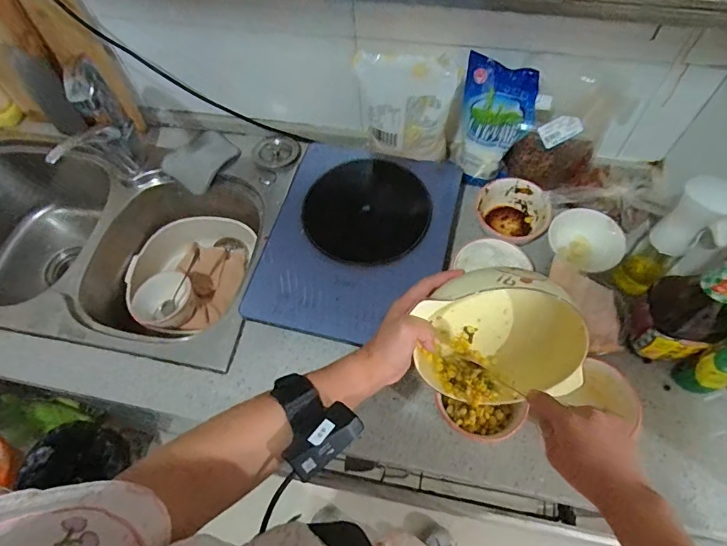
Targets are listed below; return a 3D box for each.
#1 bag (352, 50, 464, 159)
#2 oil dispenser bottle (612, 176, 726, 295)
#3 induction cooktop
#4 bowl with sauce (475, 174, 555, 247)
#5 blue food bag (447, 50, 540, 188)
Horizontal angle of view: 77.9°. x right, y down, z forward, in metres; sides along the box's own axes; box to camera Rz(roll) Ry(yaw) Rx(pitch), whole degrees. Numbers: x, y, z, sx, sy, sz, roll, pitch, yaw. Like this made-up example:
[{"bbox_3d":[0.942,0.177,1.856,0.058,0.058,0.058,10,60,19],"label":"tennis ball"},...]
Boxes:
[{"bbox_3d":[0.066,-0.252,0.711,0.150,0.171,0.057,5,62,6],"label":"bag"},{"bbox_3d":[0.412,-0.034,0.603,0.055,0.215,0.073,-34,65,-14],"label":"oil dispenser bottle"},{"bbox_3d":[-0.005,-0.048,0.733,0.274,0.065,0.343,12,63,10],"label":"induction cooktop"},{"bbox_3d":[0.244,-0.097,0.743,0.115,0.057,0.104,29,67,17],"label":"bowl with sauce"},{"bbox_3d":[0.203,-0.235,0.714,0.112,0.192,0.080,15,64,11],"label":"blue food bag"}]

